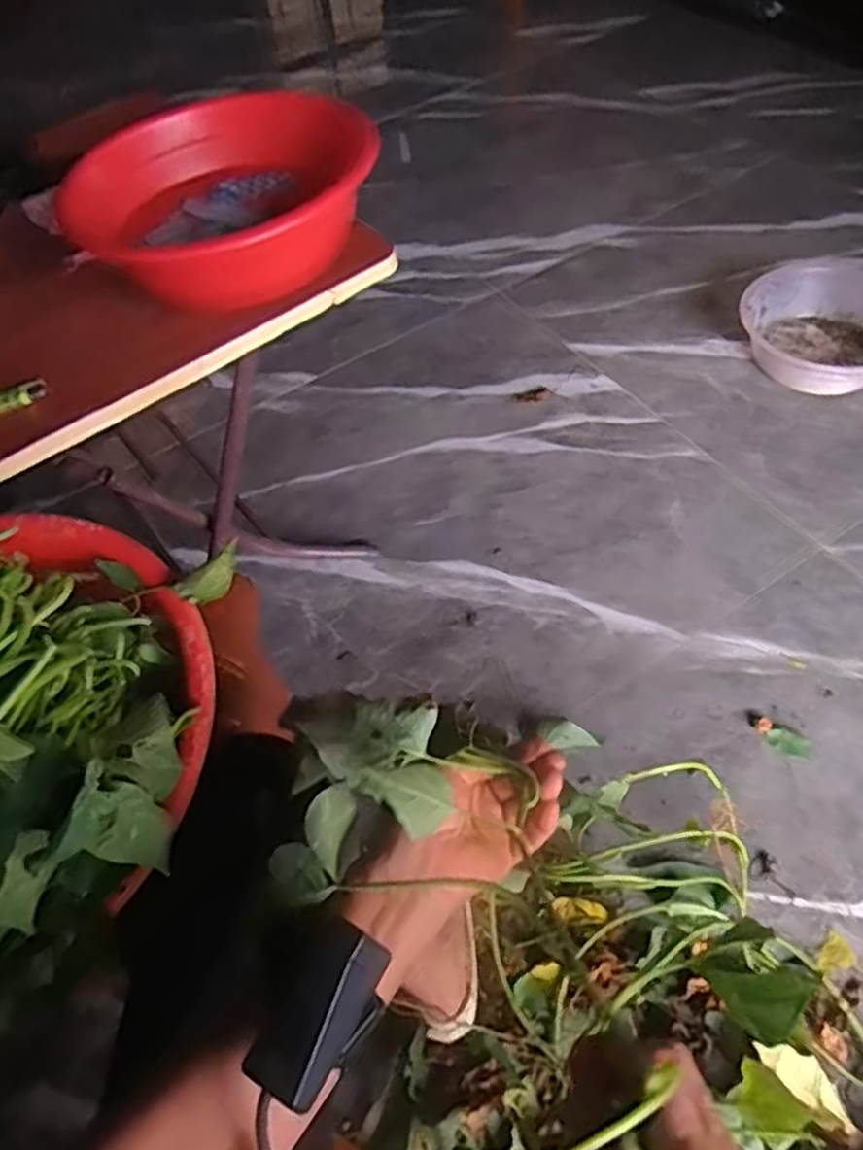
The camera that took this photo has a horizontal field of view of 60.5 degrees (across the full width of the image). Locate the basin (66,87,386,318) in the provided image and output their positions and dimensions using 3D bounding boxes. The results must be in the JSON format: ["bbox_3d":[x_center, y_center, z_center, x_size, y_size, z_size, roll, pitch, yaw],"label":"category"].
[{"bbox_3d":[-0.195,-0.334,0.672,0.220,0.084,0.241,36,65,26],"label":"basin"}]

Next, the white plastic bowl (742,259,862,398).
[{"bbox_3d":[0.621,-0.390,1.162,0.247,0.077,0.226,-3,55,4],"label":"white plastic bowl"}]

